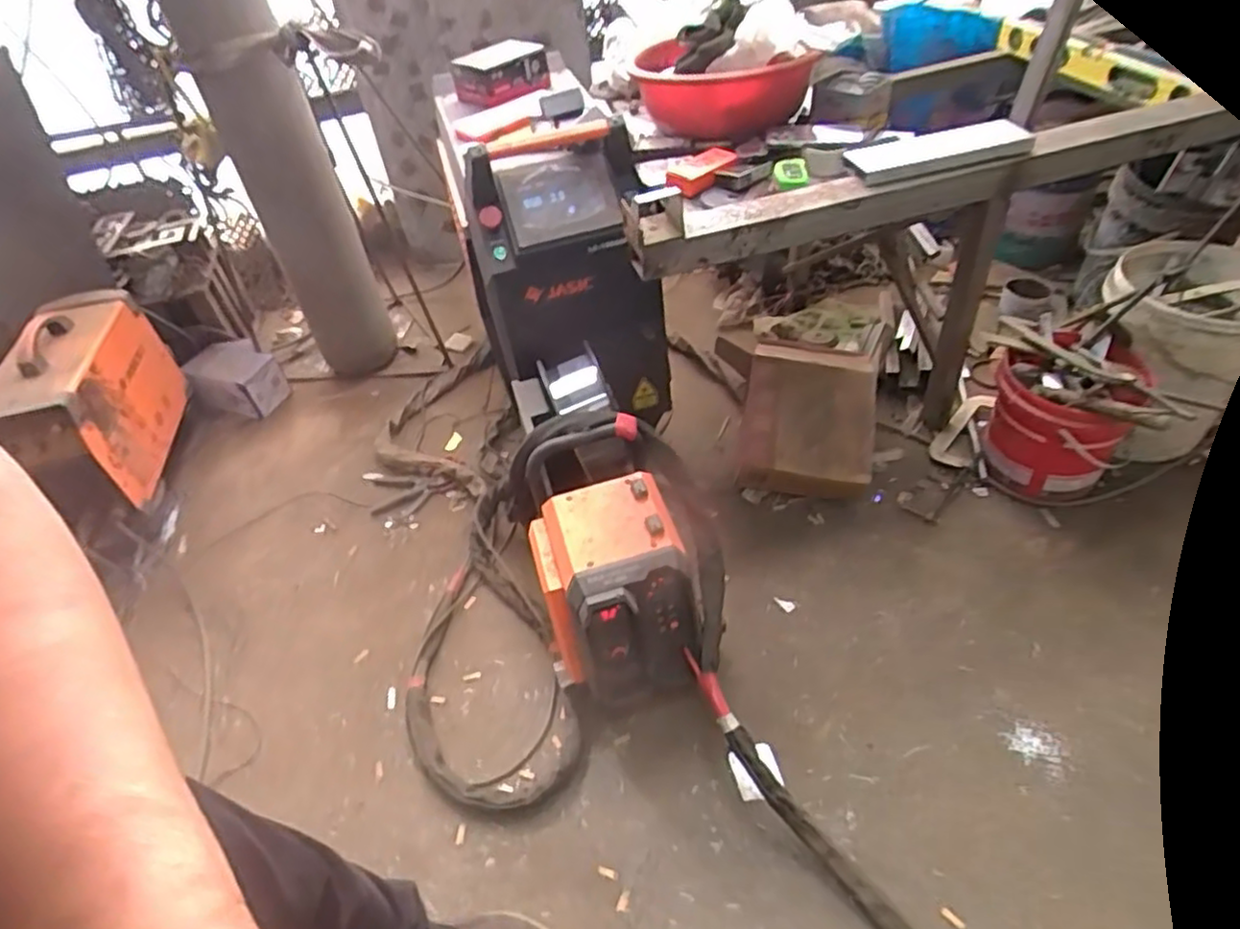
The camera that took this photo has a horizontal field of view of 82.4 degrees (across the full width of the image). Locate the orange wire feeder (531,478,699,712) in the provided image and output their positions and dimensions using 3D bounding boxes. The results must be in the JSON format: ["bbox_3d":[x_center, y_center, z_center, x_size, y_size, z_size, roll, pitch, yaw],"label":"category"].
[{"bbox_3d":[-0.002,0.229,1.204,0.237,0.321,0.268,-19,46,-9],"label":"orange wire feeder"}]

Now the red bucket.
[{"bbox_3d":[0.963,-0.106,1.561,0.266,0.270,0.280,26,55,30],"label":"red bucket"}]

